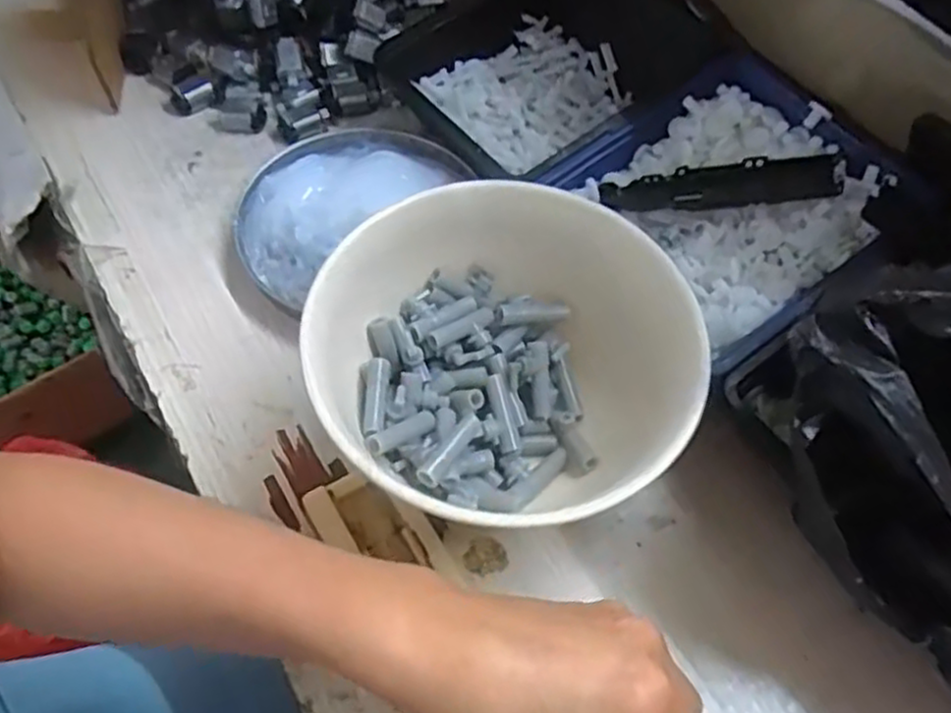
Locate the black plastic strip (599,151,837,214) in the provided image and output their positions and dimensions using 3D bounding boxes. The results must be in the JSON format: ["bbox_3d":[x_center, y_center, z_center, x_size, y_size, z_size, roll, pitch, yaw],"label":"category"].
[{"bbox_3d":[0.129,-0.091,0.396,0.118,0.005,0.024,-1,100,12],"label":"black plastic strip"}]

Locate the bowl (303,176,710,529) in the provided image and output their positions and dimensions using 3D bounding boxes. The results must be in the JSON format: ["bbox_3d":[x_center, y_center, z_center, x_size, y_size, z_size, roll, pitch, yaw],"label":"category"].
[{"bbox_3d":[0.011,0.007,0.336,0.156,0.076,0.158,1,59,-2],"label":"bowl"}]

